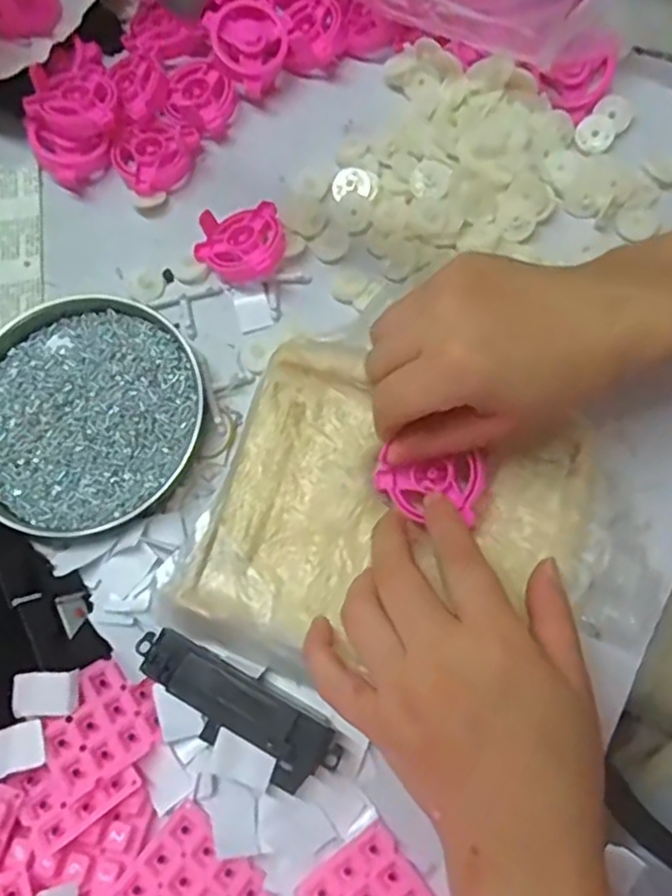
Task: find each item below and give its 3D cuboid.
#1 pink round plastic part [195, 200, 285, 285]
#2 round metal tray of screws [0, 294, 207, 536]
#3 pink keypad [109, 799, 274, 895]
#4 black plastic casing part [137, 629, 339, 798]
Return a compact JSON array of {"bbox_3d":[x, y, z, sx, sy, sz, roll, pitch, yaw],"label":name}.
[{"bbox_3d":[-0.056,-0.118,0.398,0.053,0.028,0.054,-1,75,3],"label":"pink round plastic part"},{"bbox_3d":[-0.145,-0.021,0.376,0.132,0.016,0.134,29,78,10],"label":"round metal tray of screws"},{"bbox_3d":[-0.065,0.205,0.308,0.060,0.006,0.050,39,56,7],"label":"pink keypad"},{"bbox_3d":[-0.049,0.123,0.321,0.108,0.028,0.033,31,78,11],"label":"black plastic casing part"}]

